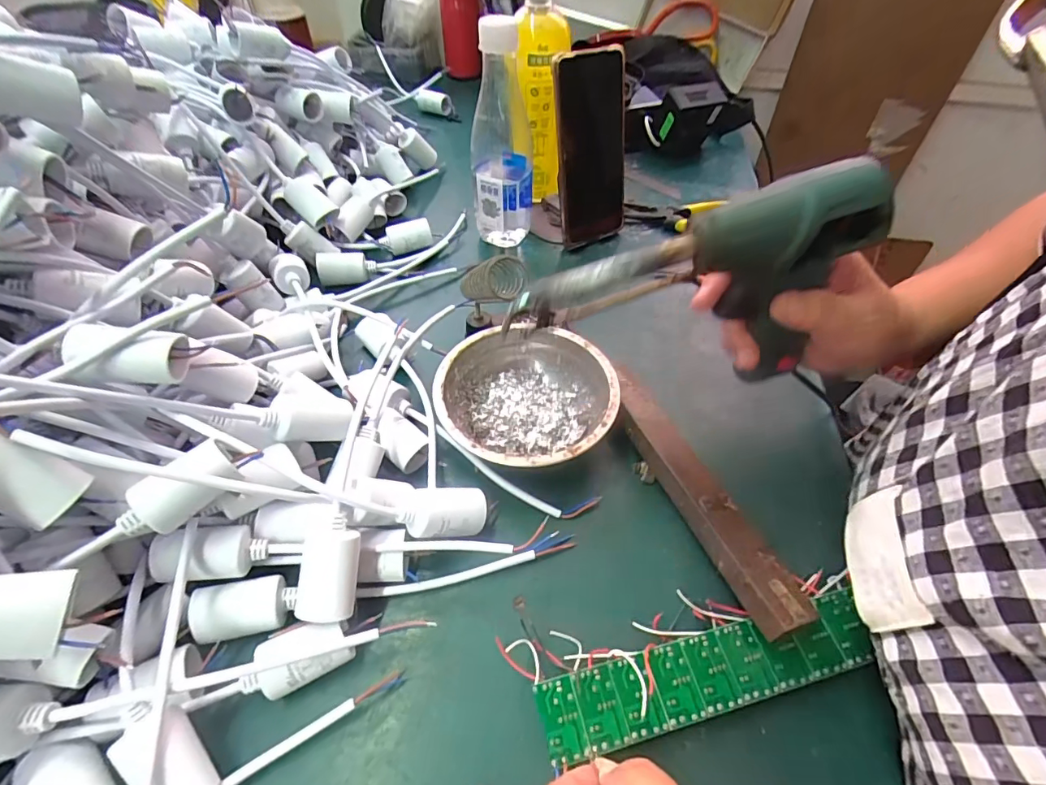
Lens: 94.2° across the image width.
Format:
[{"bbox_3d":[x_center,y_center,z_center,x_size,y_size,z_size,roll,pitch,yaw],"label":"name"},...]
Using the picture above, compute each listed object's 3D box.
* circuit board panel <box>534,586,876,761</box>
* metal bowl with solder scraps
[{"bbox_3d":[0.099,0.145,0.254,0.181,0.004,0.035,-12,55,-9],"label":"circuit board panel"},{"bbox_3d":[0.001,0.005,0.357,0.124,0.035,0.123,1,51,-2],"label":"metal bowl with solder scraps"}]

